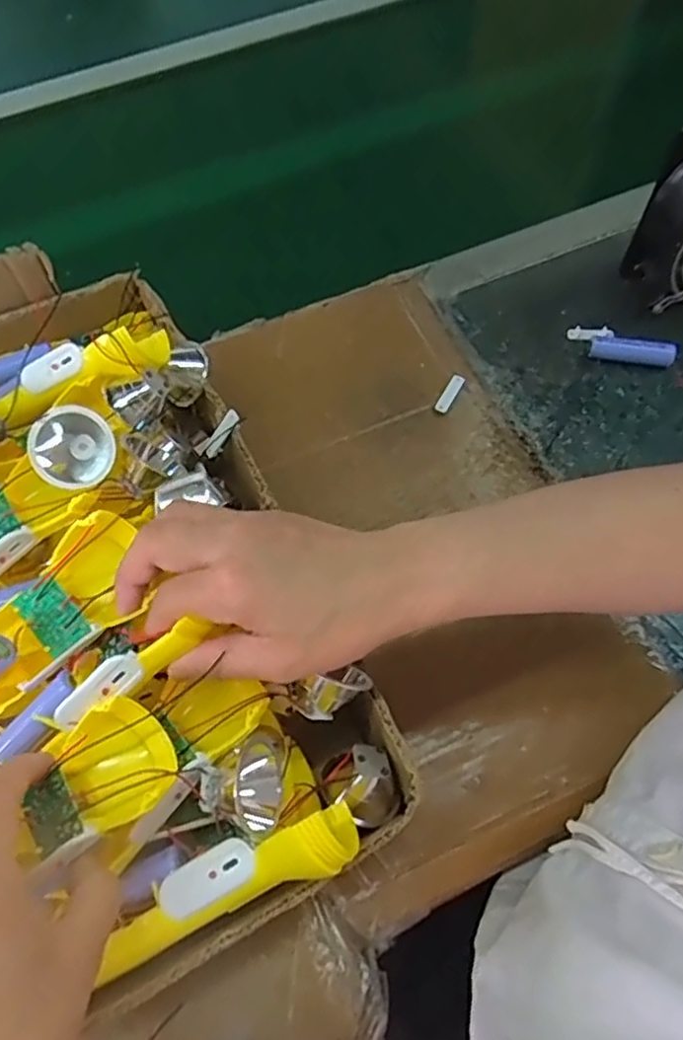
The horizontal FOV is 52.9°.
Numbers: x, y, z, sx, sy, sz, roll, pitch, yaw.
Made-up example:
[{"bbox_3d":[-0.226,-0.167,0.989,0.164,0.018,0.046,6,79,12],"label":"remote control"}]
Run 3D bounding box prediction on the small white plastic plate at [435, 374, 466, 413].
[{"bbox_3d":[0.090,-0.105,0.569,0.011,0.006,0.037,26,67,14],"label":"small white plastic plate"}]

